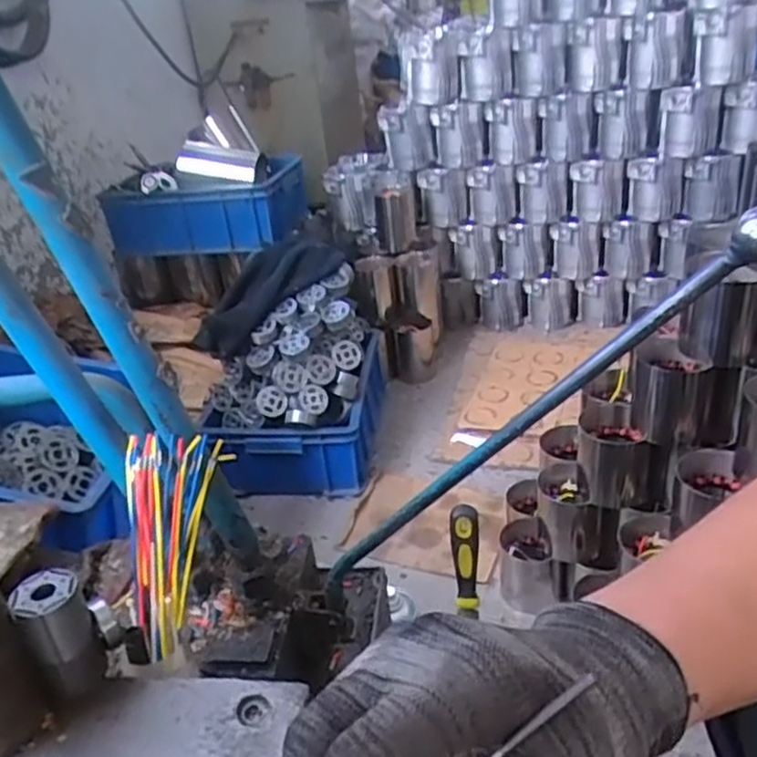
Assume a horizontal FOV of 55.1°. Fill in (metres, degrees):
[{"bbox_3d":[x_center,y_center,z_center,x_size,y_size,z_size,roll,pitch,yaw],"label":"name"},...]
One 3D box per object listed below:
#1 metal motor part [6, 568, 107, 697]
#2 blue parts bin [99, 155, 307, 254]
[{"bbox_3d":[-0.194,0.154,0.443,0.034,0.064,0.039,-26,34,-30],"label":"metal motor part"},{"bbox_3d":[-0.396,-0.389,1.659,0.408,0.142,0.245,0,30,13],"label":"blue parts bin"}]

